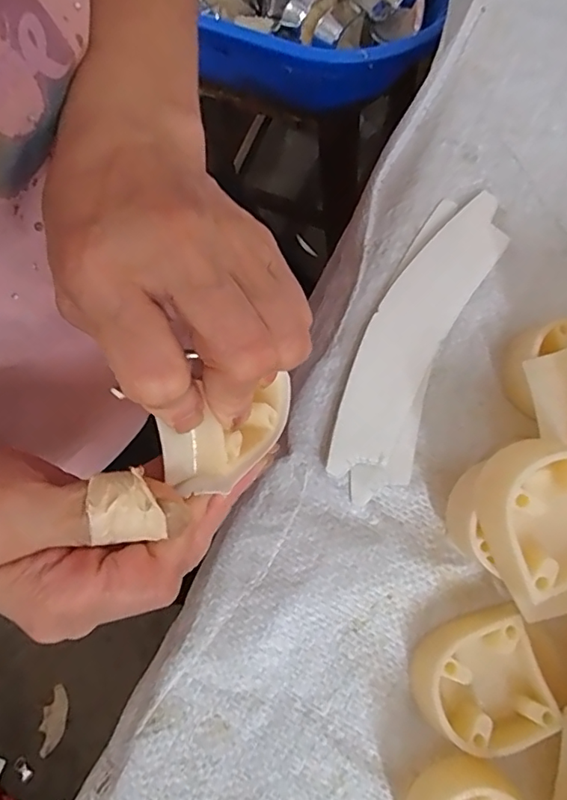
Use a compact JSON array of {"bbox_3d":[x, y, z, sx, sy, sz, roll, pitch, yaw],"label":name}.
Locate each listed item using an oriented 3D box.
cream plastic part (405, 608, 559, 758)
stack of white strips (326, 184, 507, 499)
[{"bbox_3d":[0.080,0.116,0.218,0.052,0.020,0.049,-19,79,-3],"label":"cream plastic part"},{"bbox_3d":[0.063,-0.030,0.252,0.042,0.009,0.158,24,80,6],"label":"stack of white strips"}]

